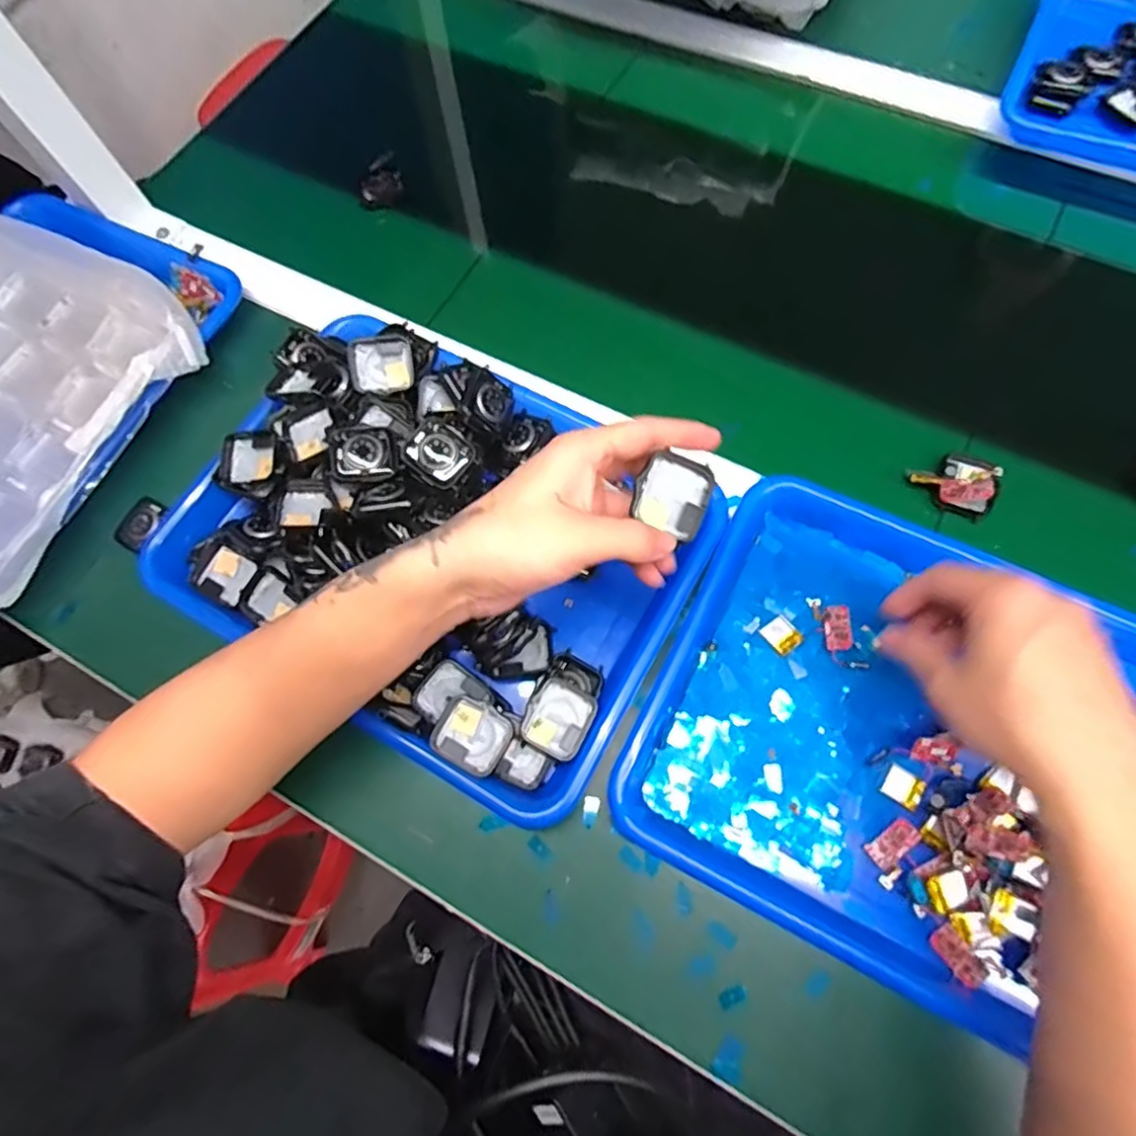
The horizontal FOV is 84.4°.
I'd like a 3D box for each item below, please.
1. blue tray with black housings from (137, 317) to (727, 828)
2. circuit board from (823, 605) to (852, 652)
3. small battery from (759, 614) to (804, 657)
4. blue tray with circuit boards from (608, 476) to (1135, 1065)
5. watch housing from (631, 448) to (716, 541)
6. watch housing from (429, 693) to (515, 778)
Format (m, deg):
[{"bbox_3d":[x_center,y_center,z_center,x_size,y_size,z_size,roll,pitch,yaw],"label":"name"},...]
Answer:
[{"bbox_3d":[-0.093,-0.029,0.419,0.344,0.059,0.253,28,76,11],"label":"blue tray with black housings"},{"bbox_3d":[0.171,0.038,0.396,0.016,0.004,0.030,-6,61,28],"label":"circuit board"},{"bbox_3d":[0.137,0.043,0.401,0.020,0.008,0.022,-34,73,-8],"label":"small battery"},{"bbox_3d":[0.222,0.108,0.370,0.333,0.053,0.258,27,75,11],"label":"blue tray with circuit boards"},{"bbox_3d":[0.055,-0.038,0.325,0.037,0.014,0.040,24,72,6],"label":"watch housing"},{"bbox_3d":[-0.056,0.099,0.370,0.043,0.007,0.038,28,76,11],"label":"watch housing"}]

